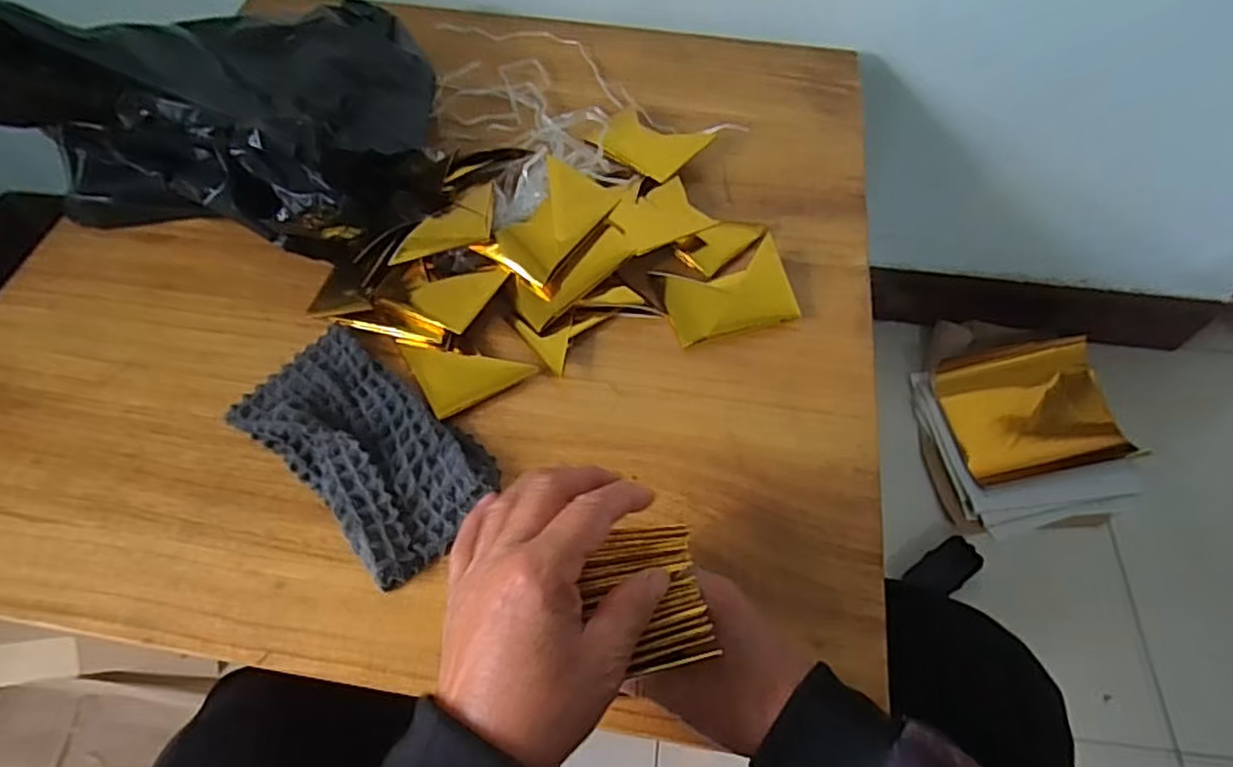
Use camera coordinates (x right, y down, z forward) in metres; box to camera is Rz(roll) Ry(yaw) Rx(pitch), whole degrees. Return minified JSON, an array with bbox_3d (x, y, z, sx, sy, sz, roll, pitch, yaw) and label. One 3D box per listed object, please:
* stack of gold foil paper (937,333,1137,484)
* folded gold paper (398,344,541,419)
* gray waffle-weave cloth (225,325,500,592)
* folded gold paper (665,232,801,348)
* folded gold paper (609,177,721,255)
[{"bbox_3d":[0.610,0.033,1.001,0.242,0.053,0.210,-12,55,2],"label":"stack of gold foil paper"},{"bbox_3d":[-0.109,-0.015,0.483,0.076,0.009,0.064,-28,63,-17],"label":"folded gold paper"},{"bbox_3d":[-0.167,0.038,0.442,0.182,0.025,0.098,38,65,20],"label":"gray waffle-weave cloth"},{"bbox_3d":[0.087,-0.070,0.515,0.095,0.024,0.064,-14,60,-9],"label":"folded gold paper"},{"bbox_3d":[0.032,-0.139,0.537,0.076,0.009,0.066,-23,60,-21],"label":"folded gold paper"}]

